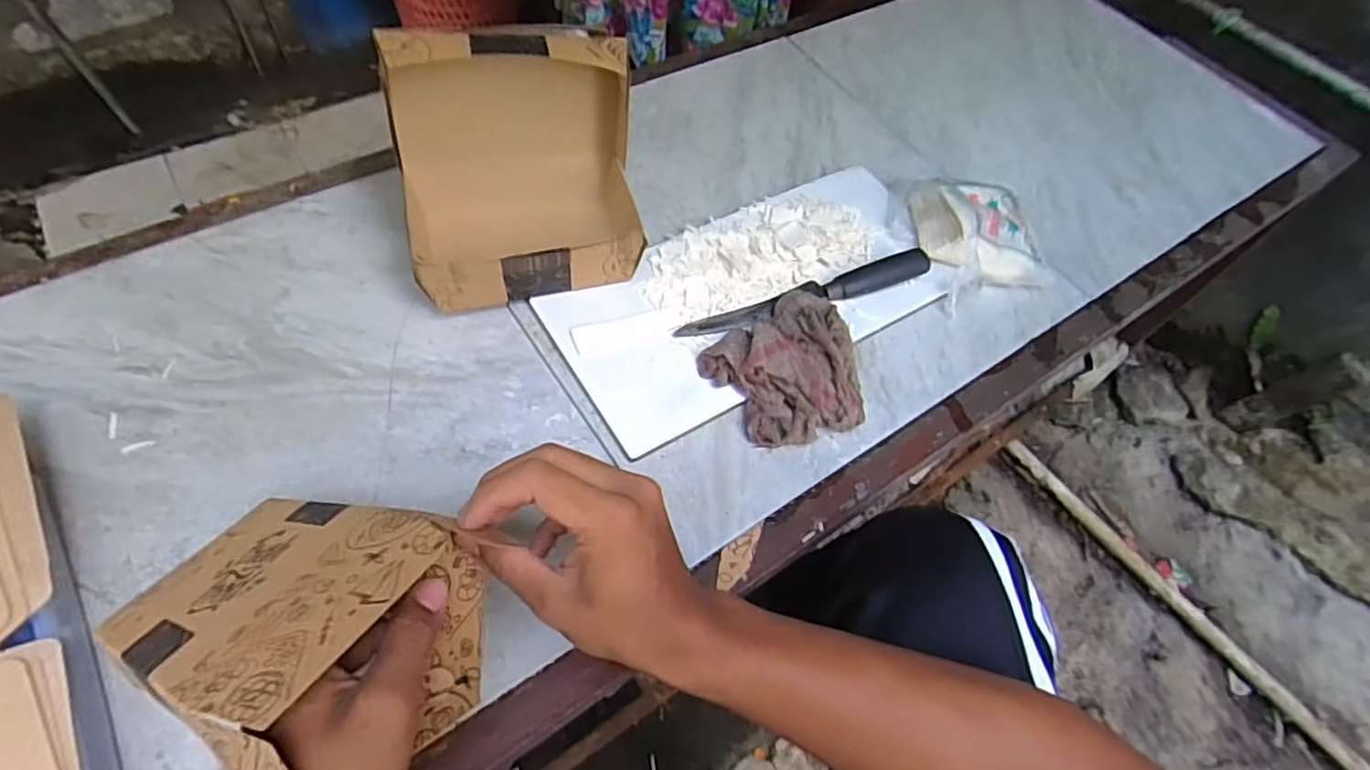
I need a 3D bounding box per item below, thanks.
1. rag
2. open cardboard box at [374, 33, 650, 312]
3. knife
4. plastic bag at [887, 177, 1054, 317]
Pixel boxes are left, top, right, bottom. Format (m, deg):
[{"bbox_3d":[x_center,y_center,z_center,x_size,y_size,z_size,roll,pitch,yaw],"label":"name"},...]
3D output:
[{"bbox_3d":[0.092,-0.011,0.559,0.122,0.048,0.124,-31,66,-21],"label":"rag"},{"bbox_3d":[-0.133,-0.163,0.542,0.187,0.191,0.124,-10,60,-11],"label":"open cardboard box"},{"bbox_3d":[0.112,-0.082,0.604,0.247,0.018,0.028,-18,62,-15],"label":"knife"},{"bbox_3d":[0.286,-0.165,0.669,0.140,0.059,0.163,-19,62,-16],"label":"plastic bag"}]

